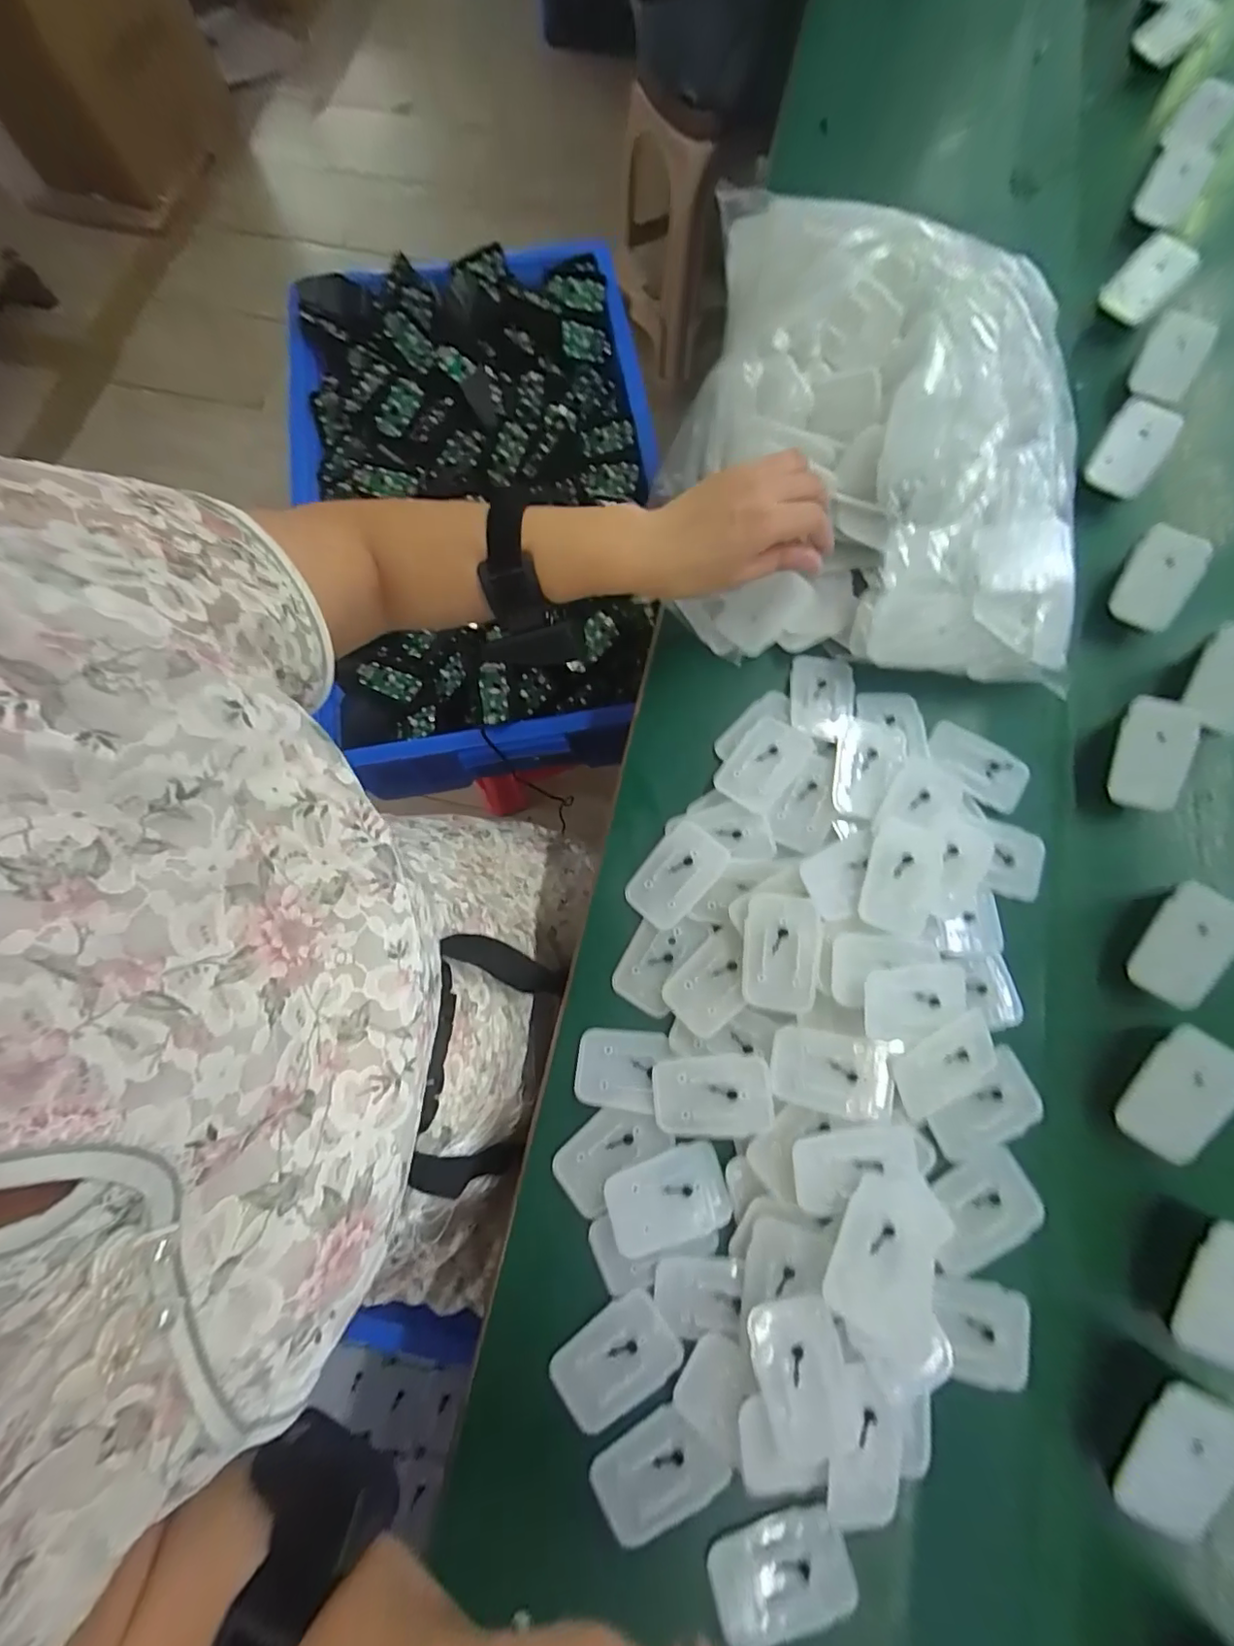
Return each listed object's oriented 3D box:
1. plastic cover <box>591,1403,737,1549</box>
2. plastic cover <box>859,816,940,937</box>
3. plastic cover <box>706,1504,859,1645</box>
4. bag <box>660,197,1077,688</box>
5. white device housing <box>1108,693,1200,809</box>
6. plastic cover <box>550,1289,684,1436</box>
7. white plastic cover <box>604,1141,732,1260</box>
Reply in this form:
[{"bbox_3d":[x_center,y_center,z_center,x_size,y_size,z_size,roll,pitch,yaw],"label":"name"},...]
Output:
[{"bbox_3d":[0.022,0.353,0.303,0.068,0.007,0.046,-30,77,-6],"label":"plastic cover"},{"bbox_3d":[0.180,0.034,0.351,0.044,0.004,0.069,20,77,6],"label":"plastic cover"},{"bbox_3d":[0.085,0.388,0.287,0.071,0.011,0.041,-11,57,-7],"label":"plastic cover"},{"bbox_3d":[0.181,-0.260,0.383,0.271,0.128,0.279,10,76,4],"label":"bag"},{"bbox_3d":[0.362,-0.045,0.376,0.053,0.008,0.073,11,94,1],"label":"white device housing"},{"bbox_3d":[0.000,0.304,0.316,0.069,0.006,0.046,-36,78,-8],"label":"plastic cover"},{"bbox_3d":[0.030,0.221,0.326,0.069,0.004,0.046,-17,76,-3],"label":"white plastic cover"}]

